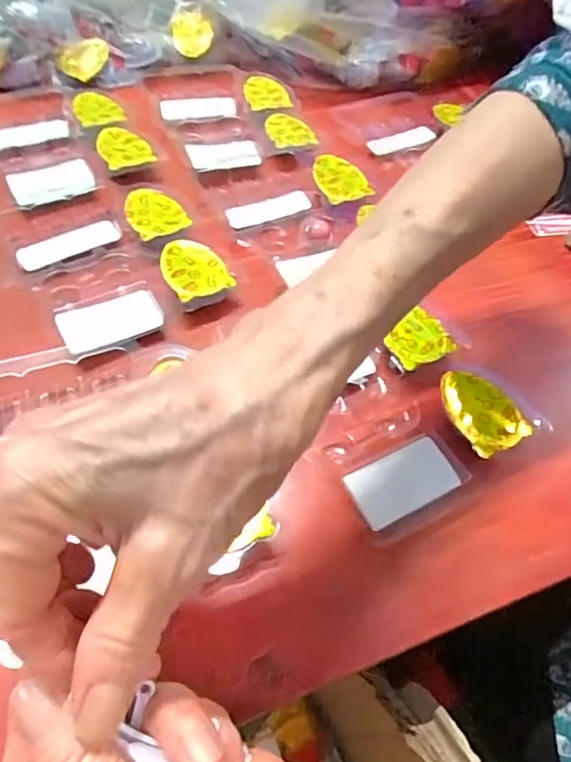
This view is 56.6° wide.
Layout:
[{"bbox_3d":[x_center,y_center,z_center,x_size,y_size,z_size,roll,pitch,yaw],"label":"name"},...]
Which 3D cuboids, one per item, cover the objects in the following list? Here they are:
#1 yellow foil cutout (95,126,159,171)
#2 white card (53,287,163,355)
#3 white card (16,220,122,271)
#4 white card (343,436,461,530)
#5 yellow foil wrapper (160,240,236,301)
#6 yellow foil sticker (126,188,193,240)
[{"bbox_3d":[-0.130,-0.184,0.418,0.038,0.005,0.051,-28,62,-22],"label":"yellow foil cutout"},{"bbox_3d":[-0.105,-0.037,0.319,0.058,0.004,0.031,-19,66,-24],"label":"white card"},{"bbox_3d":[-0.146,-0.094,0.359,0.068,0.008,0.016,-32,64,-24],"label":"white card"},{"bbox_3d":[0.059,0.049,0.264,0.055,0.004,0.030,-21,63,-22],"label":"white card"},{"bbox_3d":[-0.061,-0.070,0.349,0.039,0.019,0.046,-25,61,-20],"label":"yellow foil wrapper"},{"bbox_3d":[-0.093,-0.118,0.376,0.038,0.010,0.047,-29,62,-22],"label":"yellow foil sticker"}]

